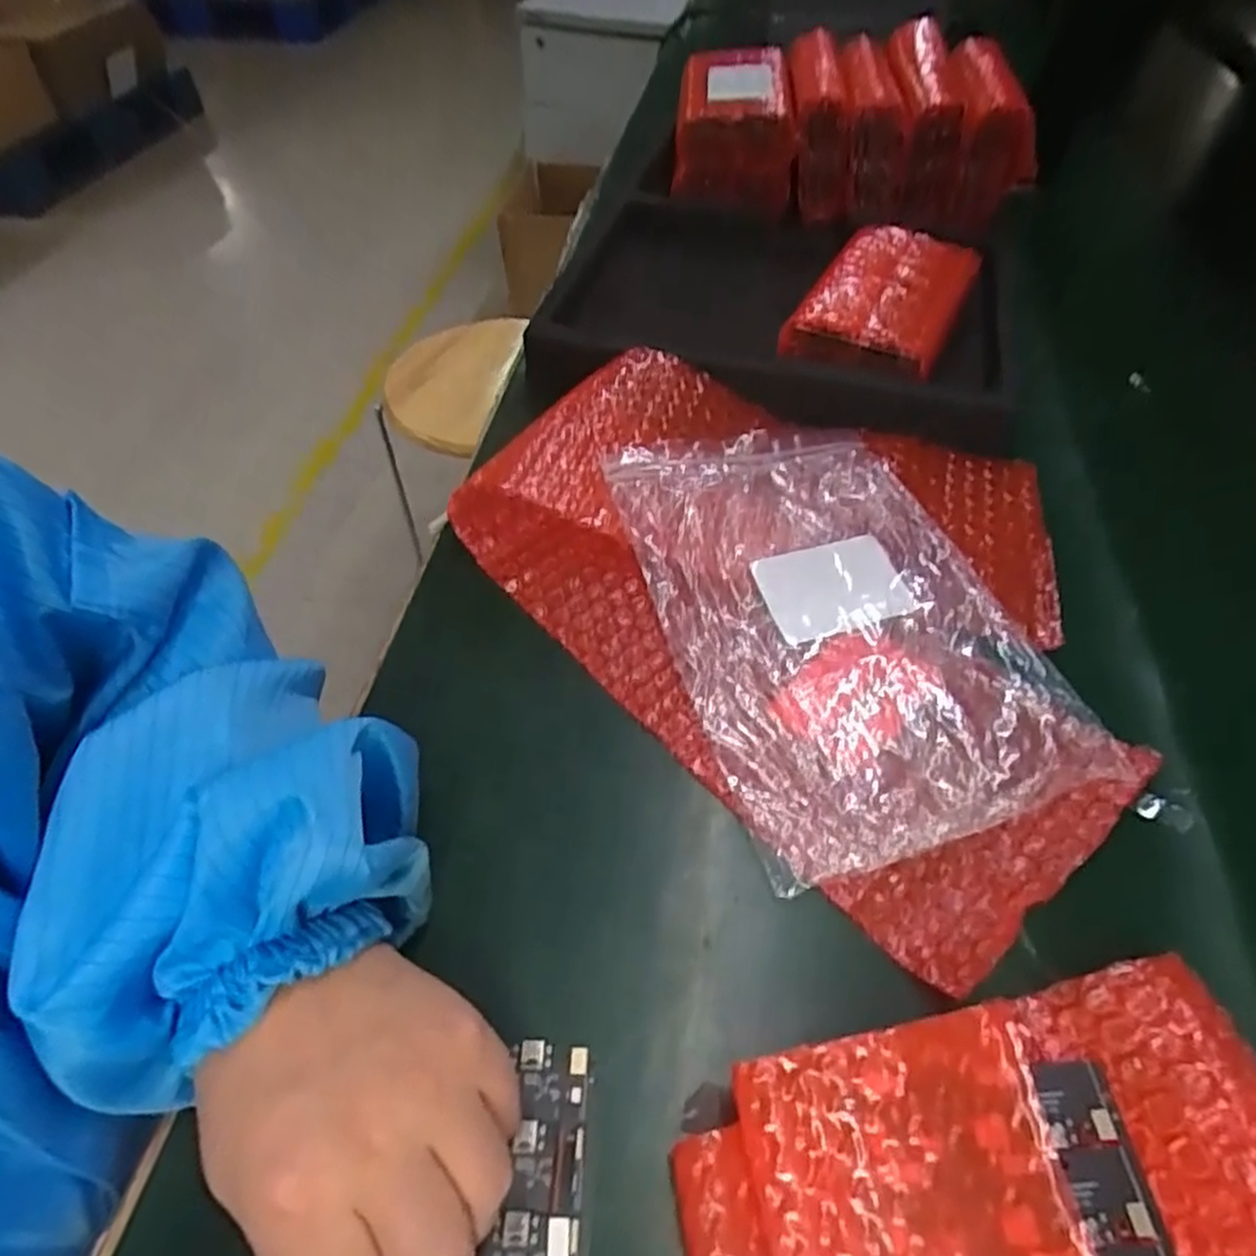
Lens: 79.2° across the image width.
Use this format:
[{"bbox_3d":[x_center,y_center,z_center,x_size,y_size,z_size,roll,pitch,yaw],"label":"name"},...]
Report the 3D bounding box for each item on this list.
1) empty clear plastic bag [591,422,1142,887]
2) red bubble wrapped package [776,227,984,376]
[{"bbox_3d":[0.094,-0.012,0.357,0.156,0.027,0.234,-13,52,-10],"label":"empty clear plastic bag"},{"bbox_3d":[0.168,-0.214,0.484,0.089,0.024,0.152,24,59,20],"label":"red bubble wrapped package"}]

